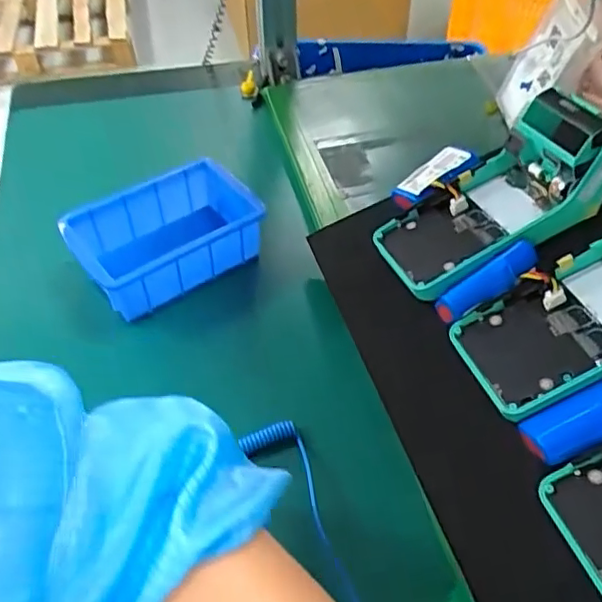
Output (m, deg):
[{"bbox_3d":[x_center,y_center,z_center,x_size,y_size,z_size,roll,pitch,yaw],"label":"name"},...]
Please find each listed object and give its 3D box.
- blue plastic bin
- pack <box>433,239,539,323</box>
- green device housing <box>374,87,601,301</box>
[{"bbox_3d":[-0.111,-0.046,0.503,0.139,0.067,0.094,-28,57,-24],"label":"blue plastic bin"},{"bbox_3d":[0.120,-0.012,0.387,0.071,0.020,0.023,-36,57,1],"label":"pack"},{"bbox_3d":[0.140,-0.066,0.430,0.166,0.055,0.084,-34,52,13],"label":"green device housing"}]

